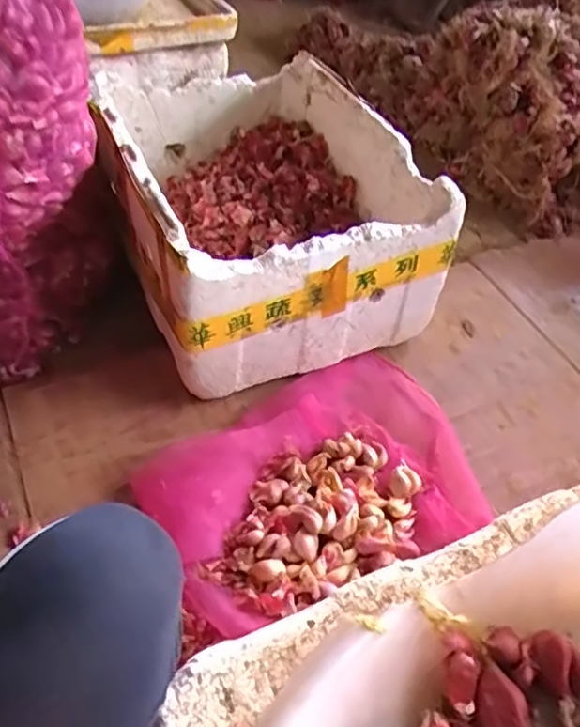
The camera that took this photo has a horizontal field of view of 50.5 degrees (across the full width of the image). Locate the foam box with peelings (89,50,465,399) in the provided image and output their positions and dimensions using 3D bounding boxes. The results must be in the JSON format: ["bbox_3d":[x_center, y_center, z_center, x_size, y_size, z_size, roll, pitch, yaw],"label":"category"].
[{"bbox_3d":[-0.067,-0.280,1.082,0.447,0.285,0.582,-16,52,-19],"label":"foam box with peelings"}]

